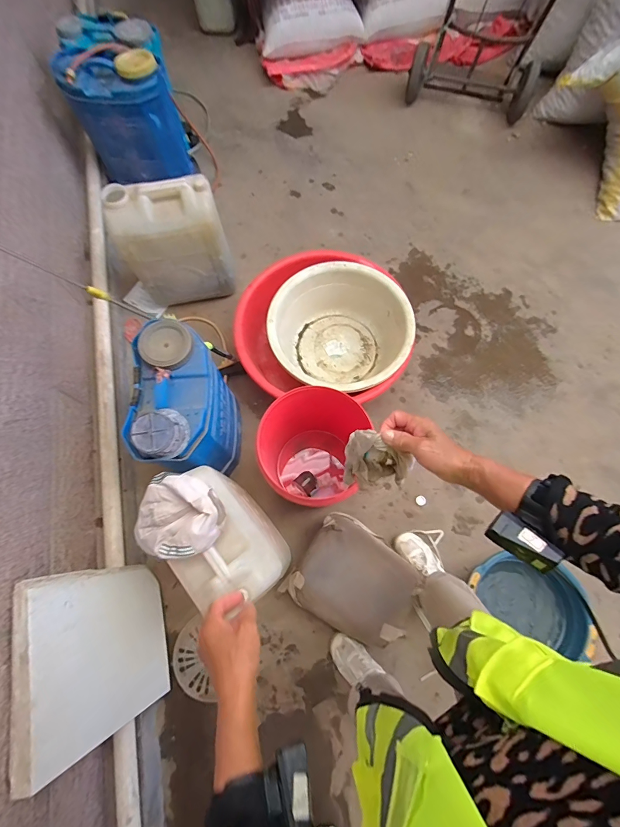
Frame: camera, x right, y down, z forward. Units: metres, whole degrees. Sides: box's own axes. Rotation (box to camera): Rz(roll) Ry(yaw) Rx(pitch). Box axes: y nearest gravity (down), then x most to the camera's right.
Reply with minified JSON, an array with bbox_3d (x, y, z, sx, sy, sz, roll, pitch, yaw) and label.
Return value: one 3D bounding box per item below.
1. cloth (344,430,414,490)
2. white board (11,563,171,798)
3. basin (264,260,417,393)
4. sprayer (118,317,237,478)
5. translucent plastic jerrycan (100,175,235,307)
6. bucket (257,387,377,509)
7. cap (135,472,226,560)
[{"bbox_3d":[0.098,0.074,0.542,0.094,0.110,0.058,15,73,6],"label":"cloth"},{"bbox_3d":[-0.518,0.585,0.926,0.055,0.439,0.375,-16,72,9],"label":"white board"},{"bbox_3d":[0.101,-0.282,1.353,0.492,0.225,0.455,0,70,0],"label":"basin"},{"bbox_3d":[-0.344,-0.012,1.054,0.180,0.453,0.346,-6,70,-3],"label":"sprayer"},{"bbox_3d":[-0.473,-0.605,1.338,0.354,0.417,0.159,-12,70,-5],"label":"translucent plastic jerrycan"},{"bbox_3d":[-0.005,0.116,1.103,0.273,0.339,0.298,0,70,0],"label":"bucket"},{"bbox_3d":[-0.293,0.226,0.813,0.199,0.099,0.174,8,70,3],"label":"cap"}]

